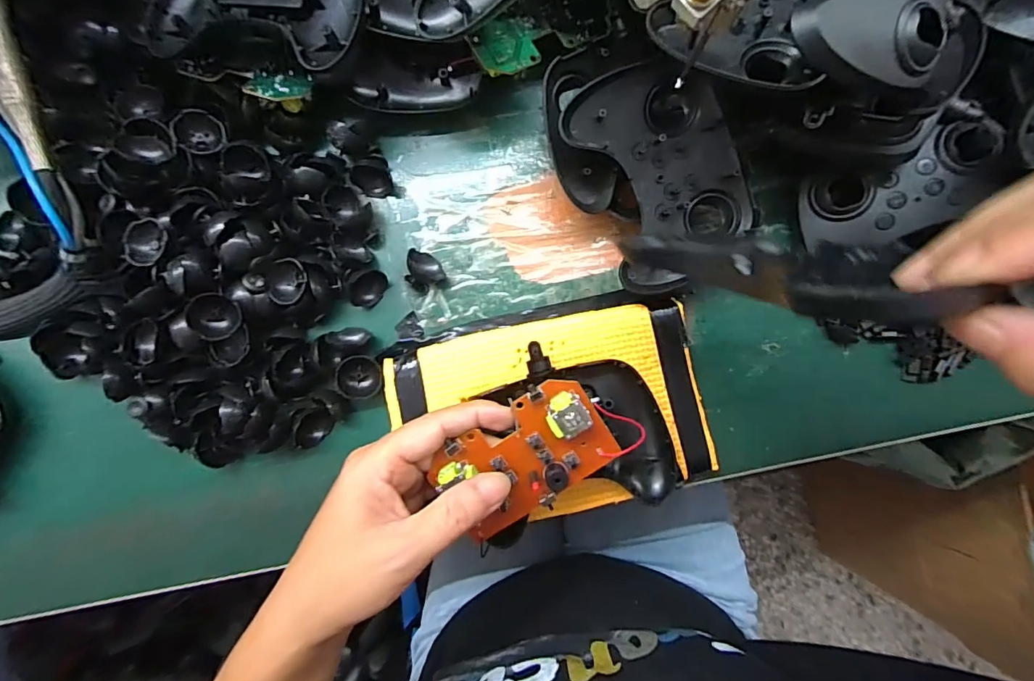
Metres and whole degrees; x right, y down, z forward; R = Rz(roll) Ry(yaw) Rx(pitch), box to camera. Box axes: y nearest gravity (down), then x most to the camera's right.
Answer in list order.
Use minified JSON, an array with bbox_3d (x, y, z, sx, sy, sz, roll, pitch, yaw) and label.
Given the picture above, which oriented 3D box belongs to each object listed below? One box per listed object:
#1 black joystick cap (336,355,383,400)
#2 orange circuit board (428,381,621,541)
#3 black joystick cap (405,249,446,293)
[{"bbox_3d":[-0.098,0.023,0.306,0.024,0.022,0.027,-5,89,-1],"label":"black joystick cap"},{"bbox_3d":[0.005,0.059,0.246,0.086,0.024,0.053,-34,89,-1],"label":"orange circuit board"},{"bbox_3d":[-0.061,-0.044,0.310,0.022,0.019,0.024,0,89,-1],"label":"black joystick cap"}]

